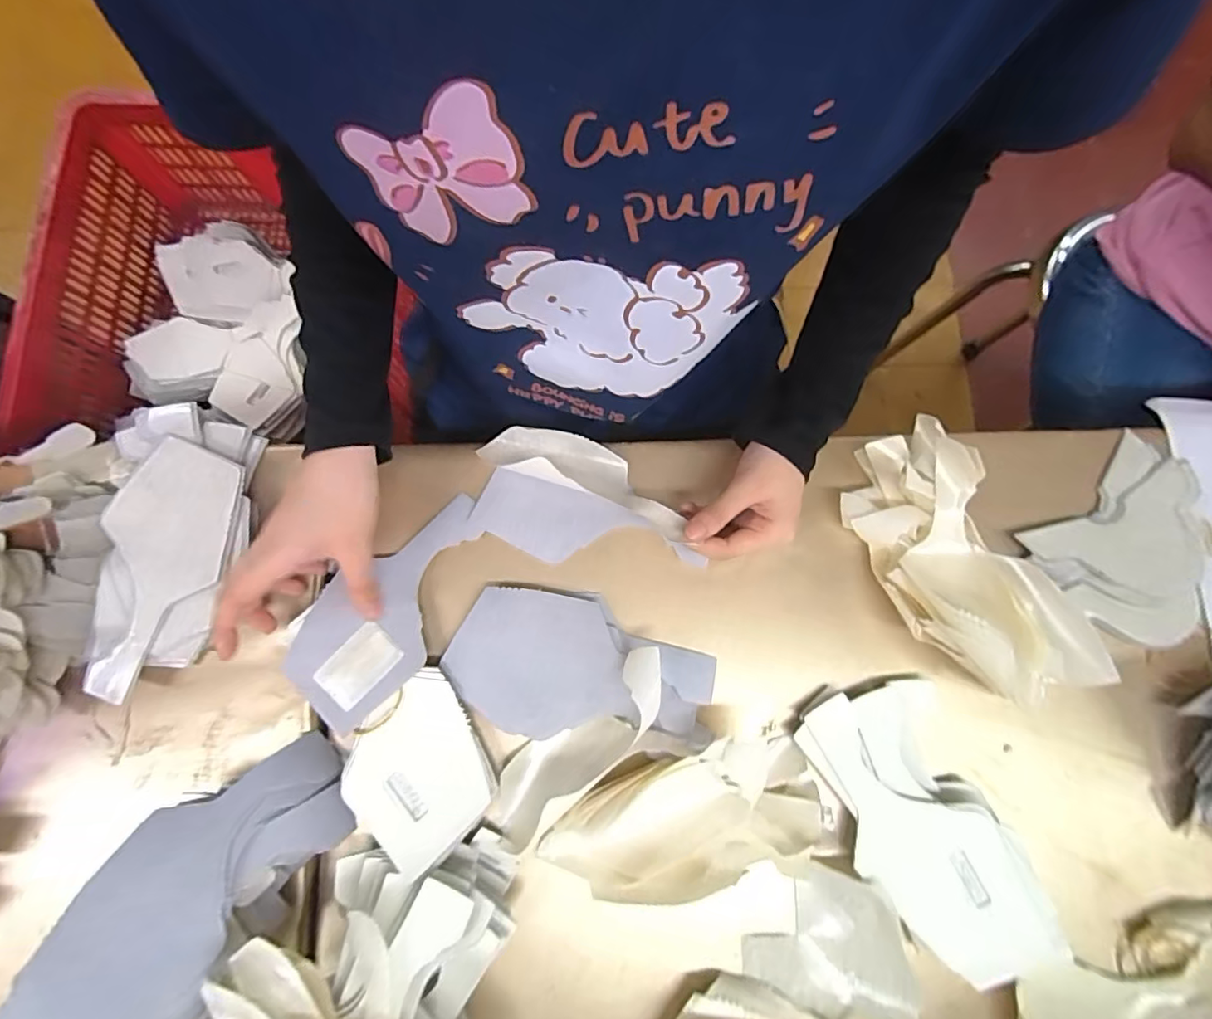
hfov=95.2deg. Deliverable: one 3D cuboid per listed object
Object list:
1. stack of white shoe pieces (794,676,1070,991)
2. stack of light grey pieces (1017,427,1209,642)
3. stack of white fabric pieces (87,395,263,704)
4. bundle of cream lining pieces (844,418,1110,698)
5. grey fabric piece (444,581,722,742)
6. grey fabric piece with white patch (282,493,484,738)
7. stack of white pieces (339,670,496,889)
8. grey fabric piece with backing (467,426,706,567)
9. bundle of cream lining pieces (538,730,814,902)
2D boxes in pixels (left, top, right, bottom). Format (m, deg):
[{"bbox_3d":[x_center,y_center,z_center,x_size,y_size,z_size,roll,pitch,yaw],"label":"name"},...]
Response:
[{"bbox_3d":[0.220,0.220,0.382,0.105,0.025,0.199,-19,77,-6],"label":"stack of white shoe pieces"},{"bbox_3d":[0.415,0.024,0.430,0.124,0.022,0.148,44,79,9],"label":"stack of light grey pieces"},{"bbox_3d":[-0.317,0.023,0.403,0.103,0.027,0.206,0,76,-2],"label":"stack of white fabric pieces"},{"bbox_3d":[0.251,0.036,0.403,0.098,0.068,0.205,-26,78,-10],"label":"bundle of cream lining pieces"},{"bbox_3d":[-0.017,0.112,0.405,0.189,0.006,0.100,3,76,-1],"label":"grey fabric piece"},{"bbox_3d":[-0.158,0.065,0.405,0.083,0.014,0.177,29,73,6],"label":"grey fabric piece with white patch"},{"bbox_3d":[-0.124,0.176,0.374,0.095,0.014,0.097,40,78,8],"label":"stack of white pieces"},{"bbox_3d":[-0.016,-0.013,0.419,0.168,0.038,0.096,5,76,0],"label":"grey fabric piece with backing"},{"bbox_3d":[0.054,0.214,0.382,0.192,0.042,0.095,-4,75,-5],"label":"bundle of cream lining pieces"}]

